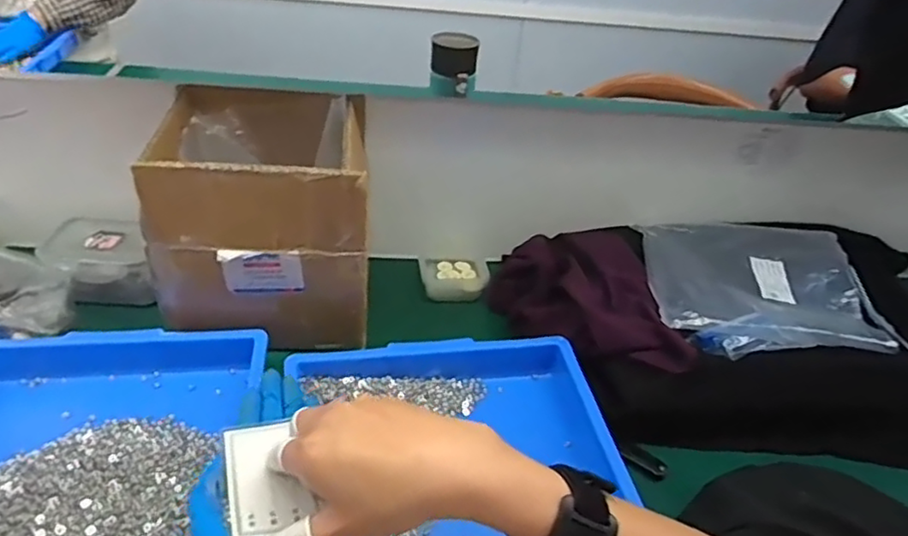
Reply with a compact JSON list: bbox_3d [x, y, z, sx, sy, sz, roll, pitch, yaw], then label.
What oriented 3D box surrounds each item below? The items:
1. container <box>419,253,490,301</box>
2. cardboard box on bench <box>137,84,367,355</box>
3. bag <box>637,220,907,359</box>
[{"bbox_3d":[0.000,0.011,0.816,0.084,0.033,0.063,1,37,-8],"label":"container"},{"bbox_3d":[-0.197,-0.058,0.694,0.208,0.203,0.195,1,37,-9],"label":"cardboard box on bench"},{"bbox_3d":[0.352,0.017,0.744,0.250,0.031,0.223,7,36,0],"label":"bag"}]

